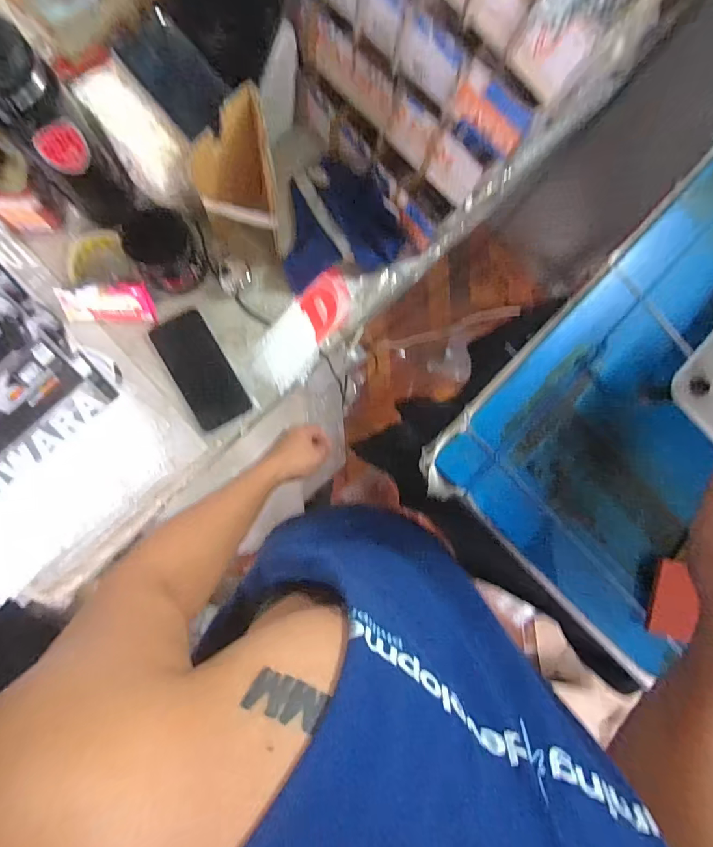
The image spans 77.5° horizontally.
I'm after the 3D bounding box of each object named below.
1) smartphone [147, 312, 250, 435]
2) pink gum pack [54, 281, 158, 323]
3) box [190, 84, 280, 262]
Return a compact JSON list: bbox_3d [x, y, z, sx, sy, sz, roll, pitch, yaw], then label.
[{"bbox_3d":[-0.218,-0.074,0.624,0.076,0.011,0.162,-30,90,-7],"label":"smartphone"},{"bbox_3d":[-0.334,-0.162,0.594,0.115,0.023,0.055,-7,127,-14],"label":"pink gum pack"},{"bbox_3d":[-0.145,-0.287,0.544,0.087,0.192,0.094,-8,87,-7],"label":"box"}]

